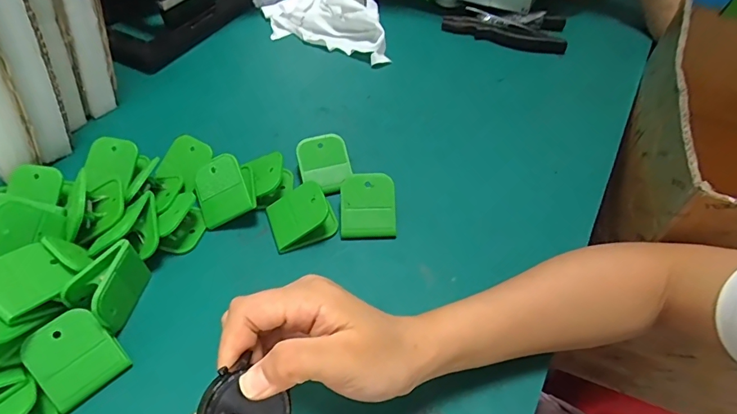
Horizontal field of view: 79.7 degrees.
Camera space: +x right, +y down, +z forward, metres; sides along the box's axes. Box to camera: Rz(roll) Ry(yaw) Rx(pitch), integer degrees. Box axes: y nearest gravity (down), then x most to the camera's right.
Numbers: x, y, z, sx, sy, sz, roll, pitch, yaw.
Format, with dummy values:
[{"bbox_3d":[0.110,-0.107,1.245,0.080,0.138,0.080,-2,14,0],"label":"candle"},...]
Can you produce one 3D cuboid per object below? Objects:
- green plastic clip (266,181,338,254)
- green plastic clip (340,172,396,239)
[{"bbox_3d":[-0.057,0.005,0.376,0.055,0.030,0.047,-12,54,-10],"label":"green plastic clip"},{"bbox_3d":[-0.001,-0.002,0.383,0.046,0.028,0.049,-1,53,-2],"label":"green plastic clip"}]

